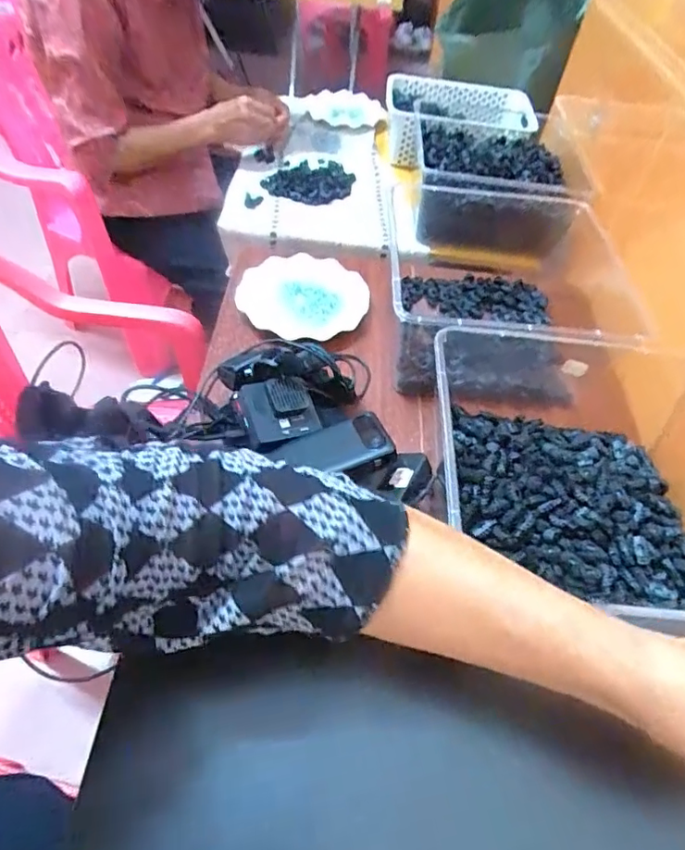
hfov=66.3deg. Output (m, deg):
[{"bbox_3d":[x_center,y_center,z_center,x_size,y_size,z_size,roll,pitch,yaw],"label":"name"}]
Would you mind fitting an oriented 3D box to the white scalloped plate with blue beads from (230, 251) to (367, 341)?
[{"bbox_3d":[-0.060,-0.192,0.768,0.175,0.011,0.186,0,55,-1],"label":"white scalloped plate with blue beads"}]

